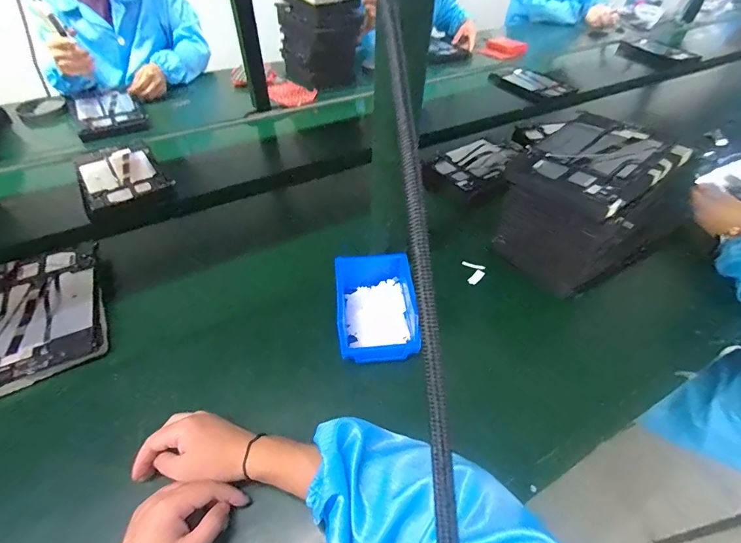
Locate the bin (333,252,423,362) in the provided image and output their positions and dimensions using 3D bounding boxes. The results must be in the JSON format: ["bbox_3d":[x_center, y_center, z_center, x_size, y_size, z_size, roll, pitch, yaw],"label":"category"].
[{"bbox_3d":[0.010,0.045,0.535,0.111,0.059,0.161,-3,48,-3],"label":"bin"}]

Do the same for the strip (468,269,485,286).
[{"bbox_3d":[0.176,0.010,0.619,0.031,0.005,0.015,-42,59,-9],"label":"strip"}]

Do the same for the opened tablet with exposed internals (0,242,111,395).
[{"bbox_3d":[-0.497,0.056,0.558,0.163,0.018,0.244,-23,52,-21],"label":"opened tablet with exposed internals"}]

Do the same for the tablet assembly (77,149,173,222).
[{"bbox_3d":[-0.546,-0.207,0.814,0.163,0.021,0.215,-29,55,-25],"label":"tablet assembly"}]

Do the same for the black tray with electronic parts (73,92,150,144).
[{"bbox_3d":[-0.694,-0.422,0.991,0.154,0.034,0.212,-26,53,-22],"label":"black tray with electronic parts"}]

